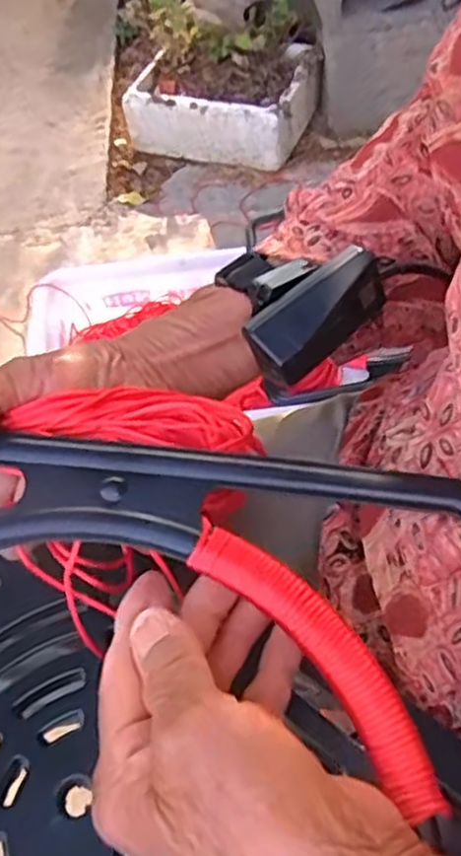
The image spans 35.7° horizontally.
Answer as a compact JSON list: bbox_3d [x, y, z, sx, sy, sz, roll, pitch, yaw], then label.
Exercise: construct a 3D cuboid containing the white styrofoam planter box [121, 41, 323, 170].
[{"bbox_3d":[-0.009,-0.610,1.334,0.314,0.114,0.231,19,61,16],"label":"white styrofoam planter box"}]

